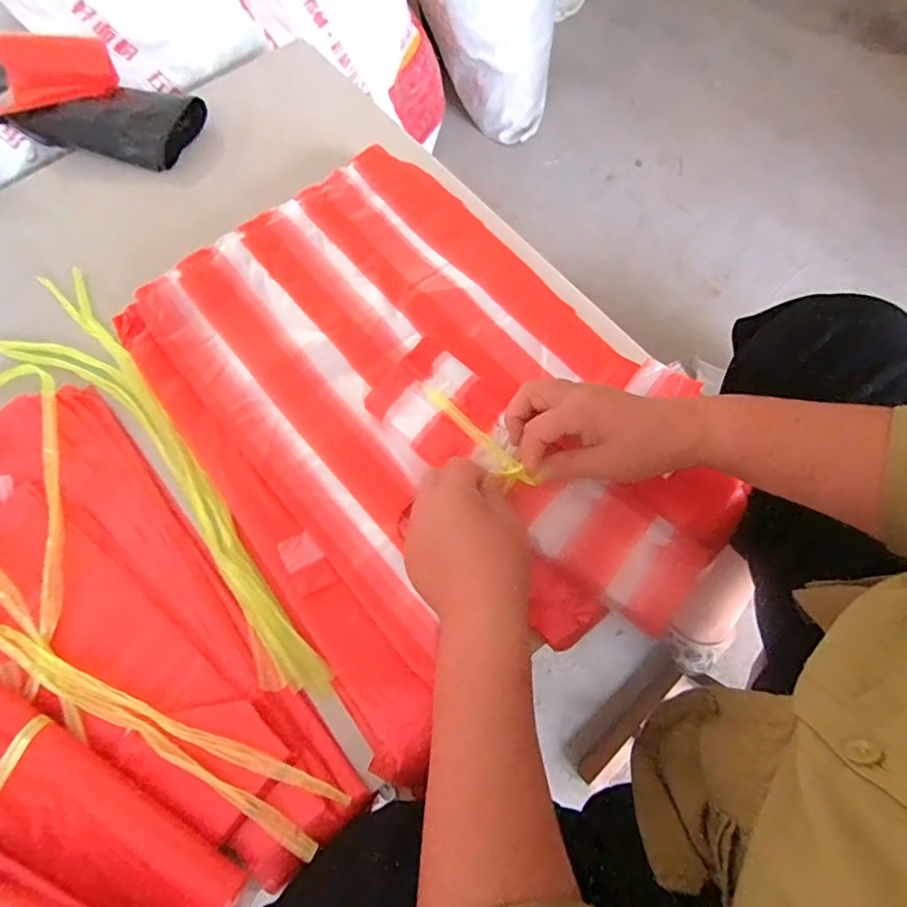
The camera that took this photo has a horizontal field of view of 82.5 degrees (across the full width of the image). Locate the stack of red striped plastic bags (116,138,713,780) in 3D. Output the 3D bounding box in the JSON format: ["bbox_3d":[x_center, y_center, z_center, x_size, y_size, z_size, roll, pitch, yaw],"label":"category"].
[{"bbox_3d":[-0.041,-0.054,0.483,0.388,0.050,0.509,-36,74,-11],"label":"stack of red striped plastic bags"}]

